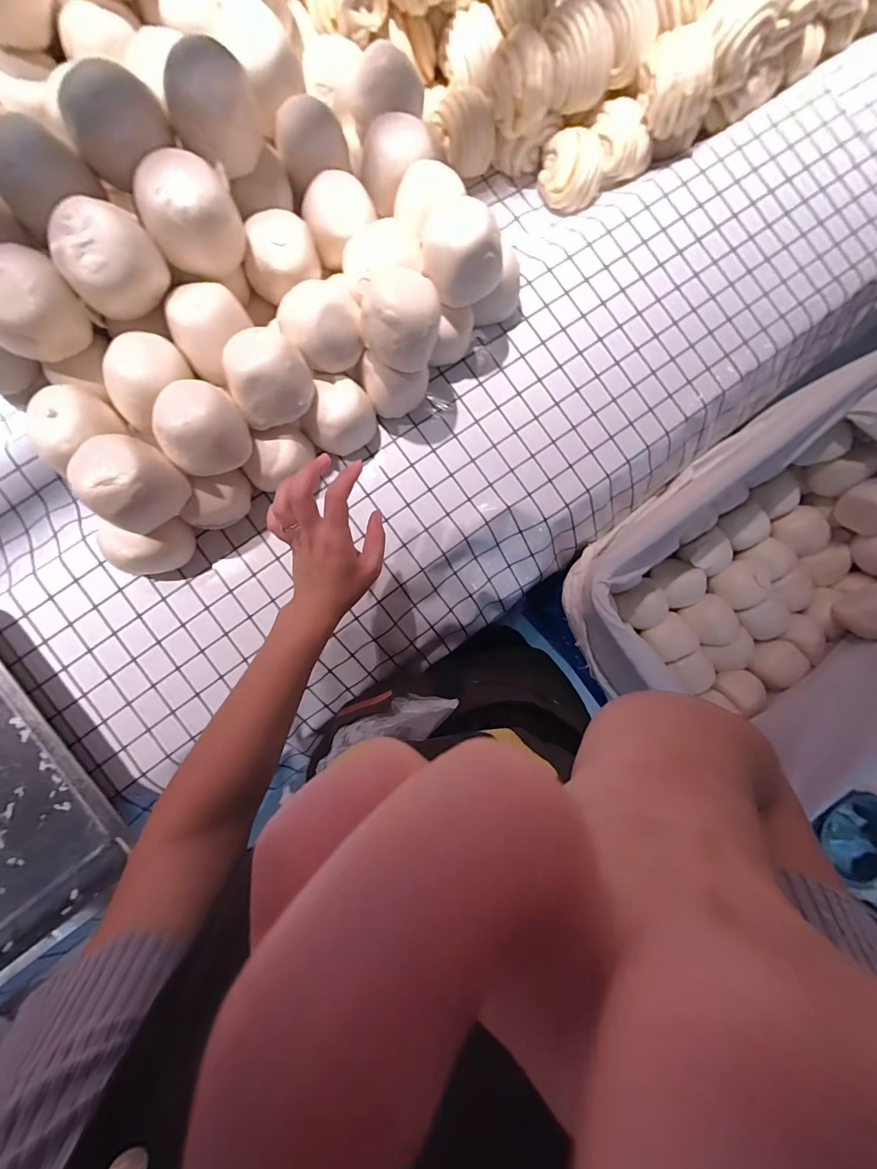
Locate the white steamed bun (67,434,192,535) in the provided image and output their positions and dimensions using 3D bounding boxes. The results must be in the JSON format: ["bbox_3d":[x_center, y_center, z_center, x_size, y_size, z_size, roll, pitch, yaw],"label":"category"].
[{"bbox_3d":[-0.315,-0.111,0.428,0.085,0.074,0.074,-44,91,-5],"label":"white steamed bun"}]

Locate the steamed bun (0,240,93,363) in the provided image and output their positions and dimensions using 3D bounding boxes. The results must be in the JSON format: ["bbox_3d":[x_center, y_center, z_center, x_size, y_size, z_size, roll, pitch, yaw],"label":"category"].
[{"bbox_3d":[-0.391,-0.265,0.400,0.082,0.077,0.082,0,87,-4],"label":"steamed bun"}]

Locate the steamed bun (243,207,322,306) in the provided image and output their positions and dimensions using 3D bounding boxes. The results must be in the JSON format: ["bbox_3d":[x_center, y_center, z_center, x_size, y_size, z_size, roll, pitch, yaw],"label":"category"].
[{"bbox_3d":[-0.174,-0.373,0.475,0.068,0.057,0.080,32,85,-2],"label":"steamed bun"}]

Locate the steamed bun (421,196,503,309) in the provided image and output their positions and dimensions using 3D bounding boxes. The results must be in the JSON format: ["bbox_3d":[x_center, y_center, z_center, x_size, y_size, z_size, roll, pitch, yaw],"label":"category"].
[{"bbox_3d":[0.025,-0.364,0.450,0.092,0.065,0.079,-15,88,-5],"label":"steamed bun"}]

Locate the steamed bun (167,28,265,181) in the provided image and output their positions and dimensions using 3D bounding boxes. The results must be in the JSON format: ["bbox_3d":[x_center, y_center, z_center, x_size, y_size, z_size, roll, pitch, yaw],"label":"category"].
[{"bbox_3d":[-0.214,-0.456,0.405,0.080,0.069,0.079,0,87,-4],"label":"steamed bun"}]

